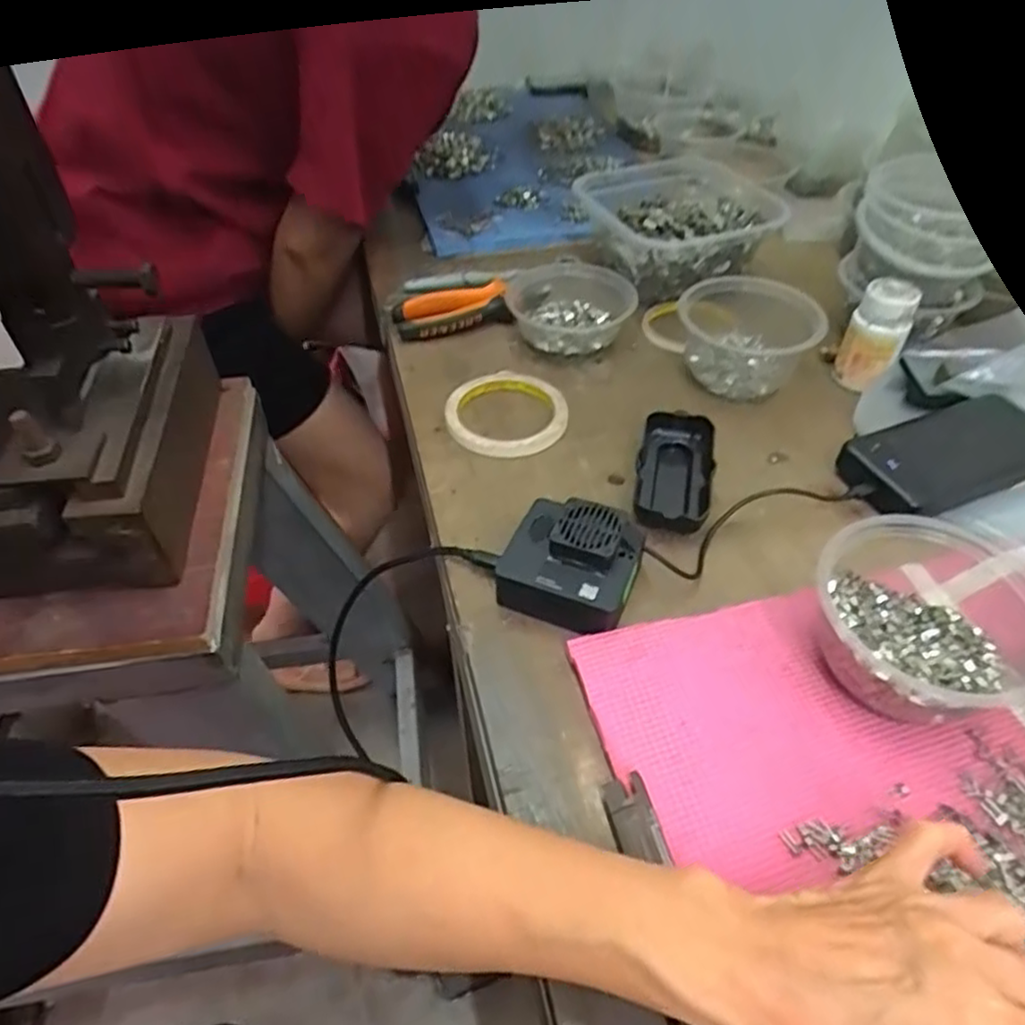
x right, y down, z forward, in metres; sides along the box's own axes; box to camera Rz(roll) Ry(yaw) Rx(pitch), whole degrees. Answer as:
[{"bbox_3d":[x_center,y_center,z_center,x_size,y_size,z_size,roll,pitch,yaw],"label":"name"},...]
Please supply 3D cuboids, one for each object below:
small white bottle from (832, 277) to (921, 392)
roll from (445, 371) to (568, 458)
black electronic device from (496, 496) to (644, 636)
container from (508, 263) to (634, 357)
[{"bbox_3d":[0.295,-0.144,0.571,0.045,0.077,0.045,21,51,21],"label":"small white bottle"},{"bbox_3d":[-0.004,-0.081,0.568,0.097,0.014,0.096,-1,47,1],"label":"roll"},{"bbox_3d":[0.035,0.031,0.438,0.080,0.043,0.069,19,50,18],"label":"black electronic device"},{"bbox_3d":[0.052,-0.194,0.651,0.111,0.041,0.121,-1,47,1],"label":"container"}]

